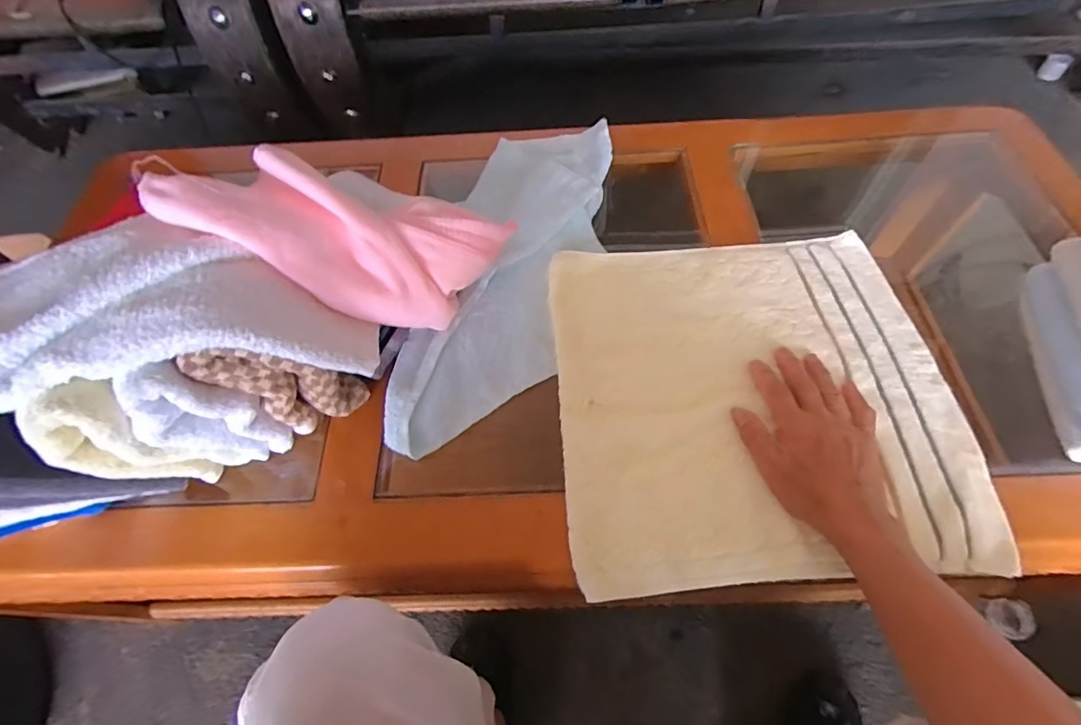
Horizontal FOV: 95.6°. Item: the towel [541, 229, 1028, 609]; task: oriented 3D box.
[{"bbox_3d":[0.192,0.020,0.451,0.346,0.026,0.331,-4,60,0],"label":"towel"}]

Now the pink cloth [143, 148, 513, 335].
[{"bbox_3d":[-0.168,-0.108,0.420,0.268,0.057,0.117,12,58,-20],"label":"pink cloth"}]

